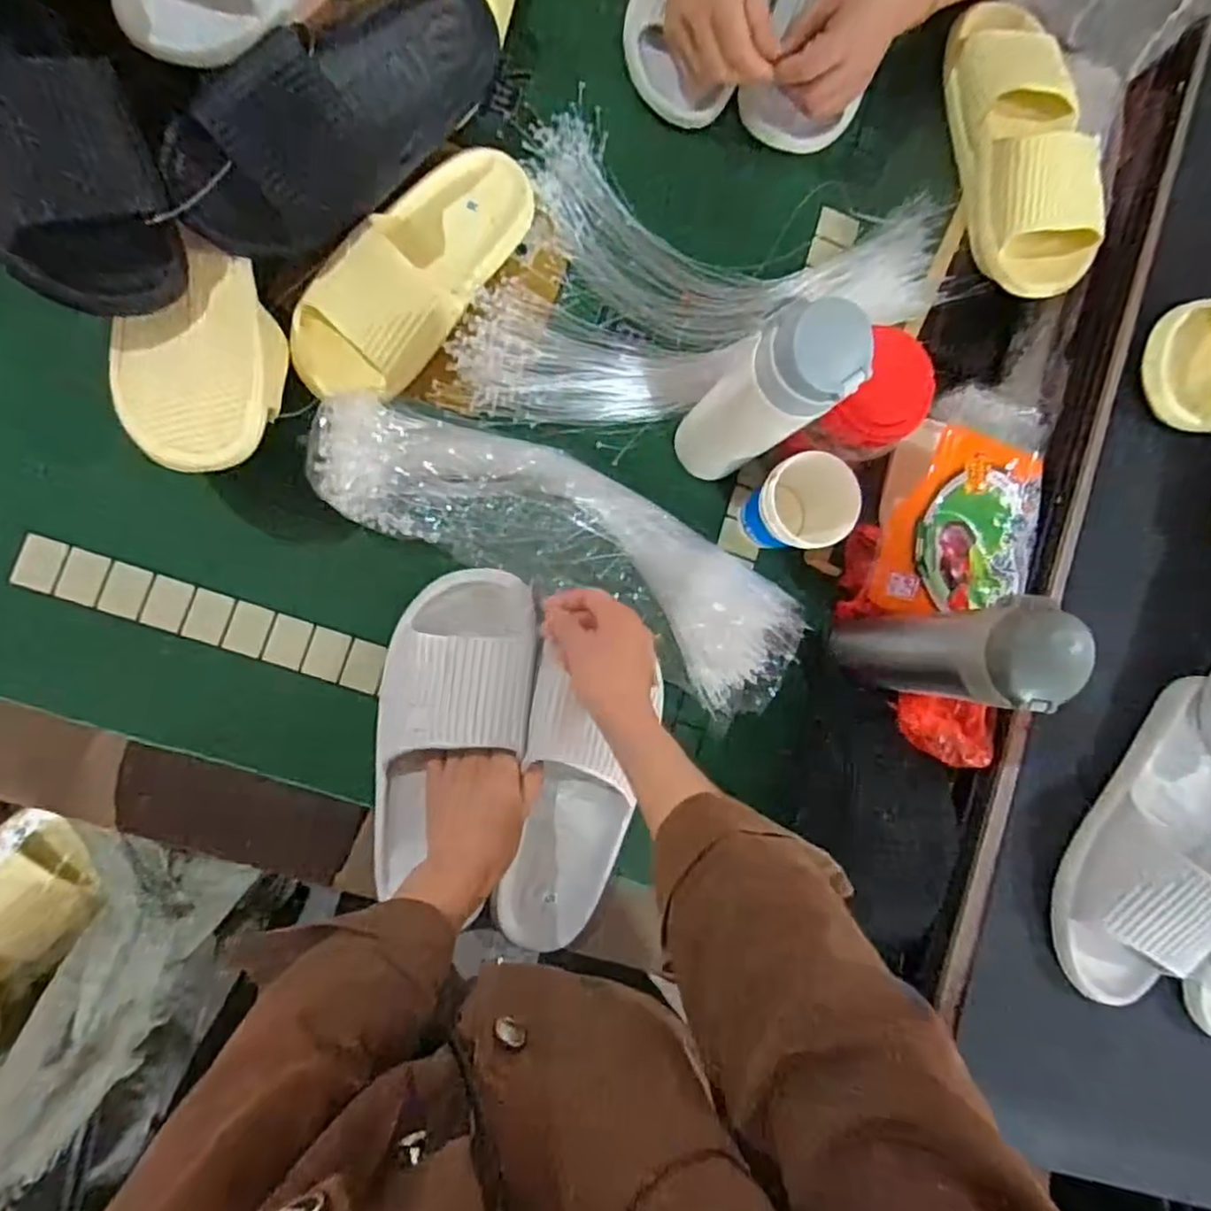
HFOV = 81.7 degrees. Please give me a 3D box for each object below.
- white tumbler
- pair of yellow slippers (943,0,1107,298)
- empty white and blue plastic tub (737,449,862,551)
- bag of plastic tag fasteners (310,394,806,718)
[{"bbox_3d":[0.107,-0.145,0.508,0.058,0.237,0.065,-43,95,-8],"label":"white tumbler"},{"bbox_3d":[0.368,-0.414,0.627,0.086,0.094,0.277,-6,89,-10],"label":"pair of yellow slippers"},{"bbox_3d":[0.151,-0.080,0.578,0.072,0.093,0.071,0,88,-9],"label":"empty white and blue plastic tub"},{"bbox_3d":[-0.027,-0.048,0.567,0.408,0.054,0.125,28,84,-7],"label":"bag of plastic tag fasteners"}]

